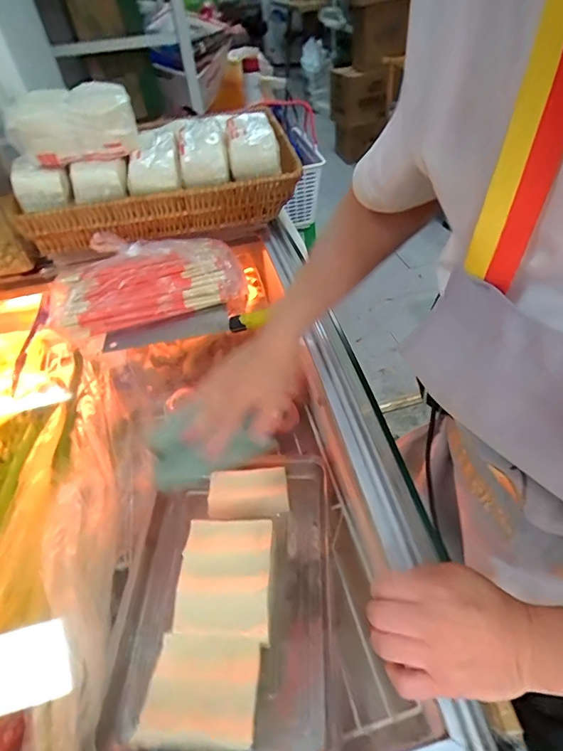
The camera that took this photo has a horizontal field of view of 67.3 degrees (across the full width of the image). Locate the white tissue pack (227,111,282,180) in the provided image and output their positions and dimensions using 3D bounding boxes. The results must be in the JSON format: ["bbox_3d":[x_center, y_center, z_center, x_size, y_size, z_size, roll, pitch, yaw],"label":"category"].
[{"bbox_3d":[-0.042,-0.329,0.603,0.070,0.061,0.102,-9,45,-2],"label":"white tissue pack"}]

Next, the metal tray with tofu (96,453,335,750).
[{"bbox_3d":[-0.072,0.292,0.584,0.280,0.084,0.386,-3,45,4],"label":"metal tray with tofu"}]

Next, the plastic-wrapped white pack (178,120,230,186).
[{"bbox_3d":[-0.115,-0.330,0.614,0.067,0.046,0.134,-10,45,-3],"label":"plastic-wrapped white pack"}]

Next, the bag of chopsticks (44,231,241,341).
[{"bbox_3d":[-0.184,-0.126,0.601,0.248,0.070,0.138,-9,74,-6],"label":"bag of chopsticks"}]

